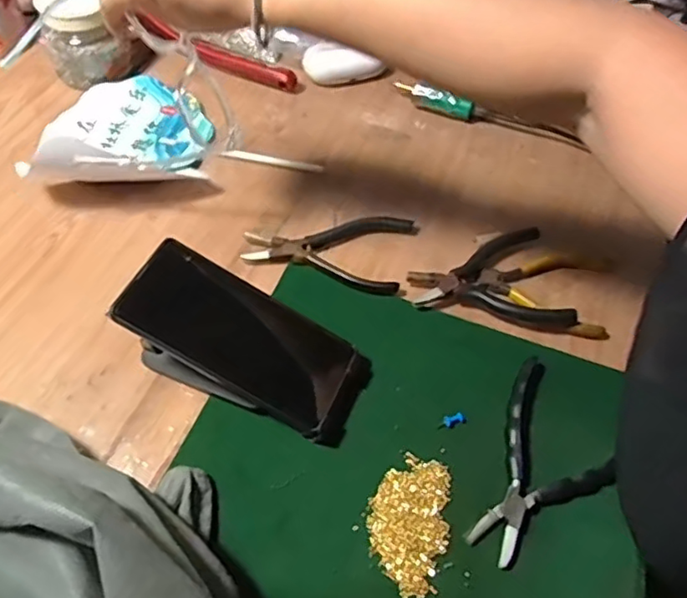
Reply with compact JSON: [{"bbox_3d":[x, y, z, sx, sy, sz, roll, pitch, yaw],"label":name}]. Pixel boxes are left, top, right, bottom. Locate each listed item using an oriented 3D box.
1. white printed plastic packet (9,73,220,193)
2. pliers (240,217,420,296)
[{"bbox_3d":[-0.212,-0.169,0.604,0.177,0.020,0.143,4,54,0],"label":"white printed plastic packet"},{"bbox_3d":[-0.012,-0.046,0.525,0.144,0.010,0.080,7,54,3],"label":"pliers"}]

